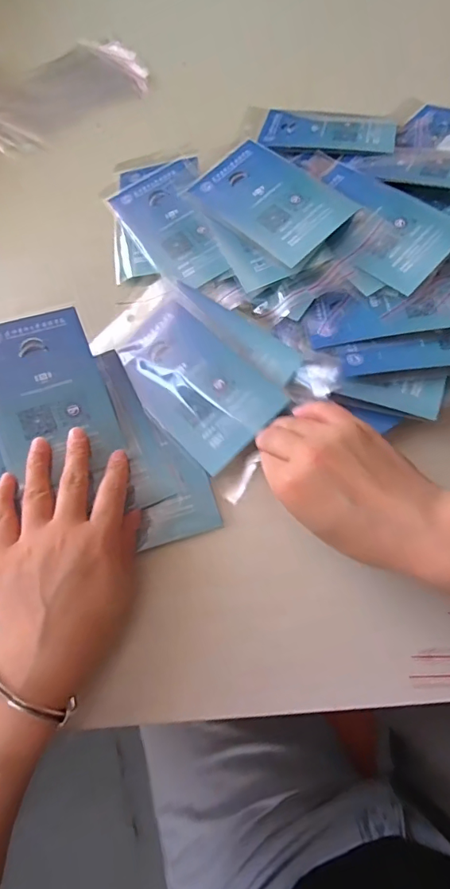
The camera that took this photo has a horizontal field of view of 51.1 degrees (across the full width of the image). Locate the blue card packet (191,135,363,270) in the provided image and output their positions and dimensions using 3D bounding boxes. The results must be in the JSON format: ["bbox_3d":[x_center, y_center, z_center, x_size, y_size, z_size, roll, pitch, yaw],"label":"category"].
[{"bbox_3d":[0.039,-0.215,0.411,0.084,0.004,0.135,-41,68,-9],"label":"blue card packet"}]

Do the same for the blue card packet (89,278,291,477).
[{"bbox_3d":[-0.032,-0.061,0.371,0.087,0.010,0.160,-42,71,-7],"label":"blue card packet"}]

